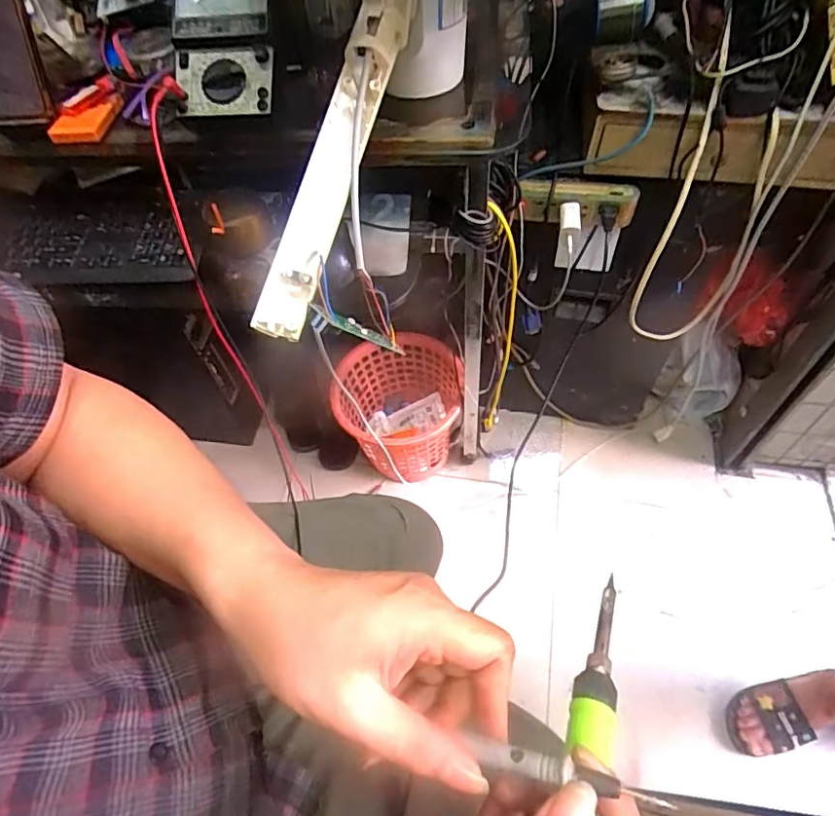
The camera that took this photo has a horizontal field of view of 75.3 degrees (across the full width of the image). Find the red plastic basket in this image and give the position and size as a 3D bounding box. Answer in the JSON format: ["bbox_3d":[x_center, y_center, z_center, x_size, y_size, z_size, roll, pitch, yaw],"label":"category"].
[{"bbox_3d":[-0.028,0.013,1.149,0.239,0.241,0.253,-2,56,3],"label":"red plastic basket"}]

